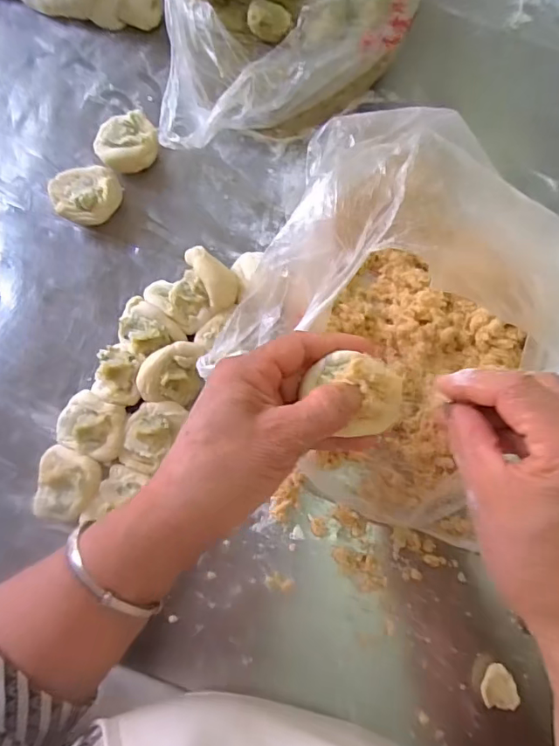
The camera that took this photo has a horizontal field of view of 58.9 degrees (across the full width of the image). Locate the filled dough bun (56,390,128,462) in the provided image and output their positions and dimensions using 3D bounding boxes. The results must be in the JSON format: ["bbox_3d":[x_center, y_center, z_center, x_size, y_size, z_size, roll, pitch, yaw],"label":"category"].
[{"bbox_3d":[-0.134,0.039,0.363,0.050,0.033,0.041,22,77,5],"label":"filled dough bun"}]

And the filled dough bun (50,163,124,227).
[{"bbox_3d":[-0.154,-0.143,0.404,0.053,0.033,0.047,-42,80,-9],"label":"filled dough bun"}]

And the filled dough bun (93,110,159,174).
[{"bbox_3d":[-0.126,-0.190,0.414,0.050,0.028,0.039,-17,77,-4],"label":"filled dough bun"}]

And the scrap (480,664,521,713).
[{"bbox_3d":[0.144,0.208,0.327,0.021,0.012,0.027,-13,77,-3],"label":"scrap"}]

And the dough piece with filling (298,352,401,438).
[{"bbox_3d":[0.045,0.014,0.293,0.057,0.021,0.045,6,77,1],"label":"dough piece with filling"}]

